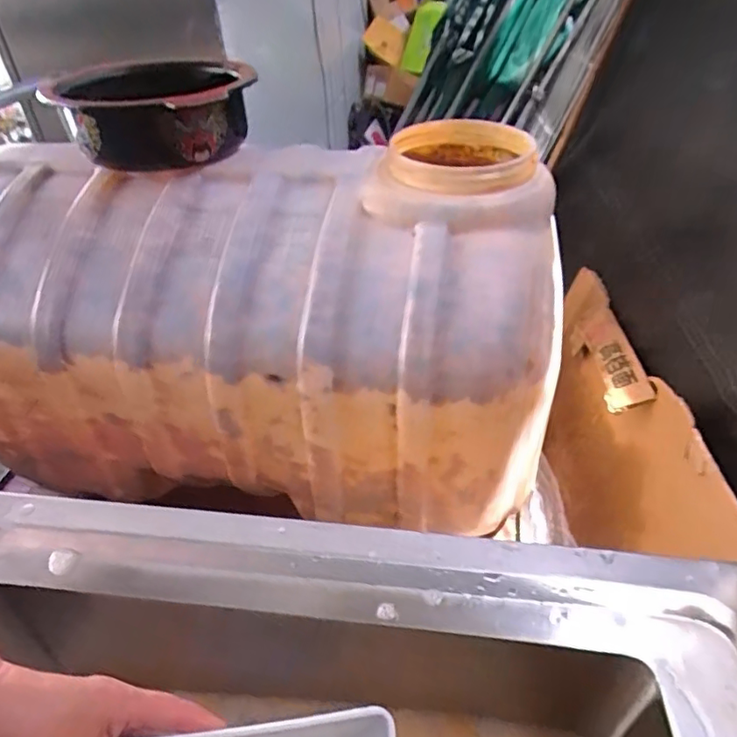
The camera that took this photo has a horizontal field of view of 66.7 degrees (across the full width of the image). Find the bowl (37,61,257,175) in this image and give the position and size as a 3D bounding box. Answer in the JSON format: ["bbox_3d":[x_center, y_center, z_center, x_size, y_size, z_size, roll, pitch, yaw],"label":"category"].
[{"bbox_3d":[-0.362,-0.443,0.978,0.286,0.133,0.273,-2,38,2],"label":"bowl"}]

